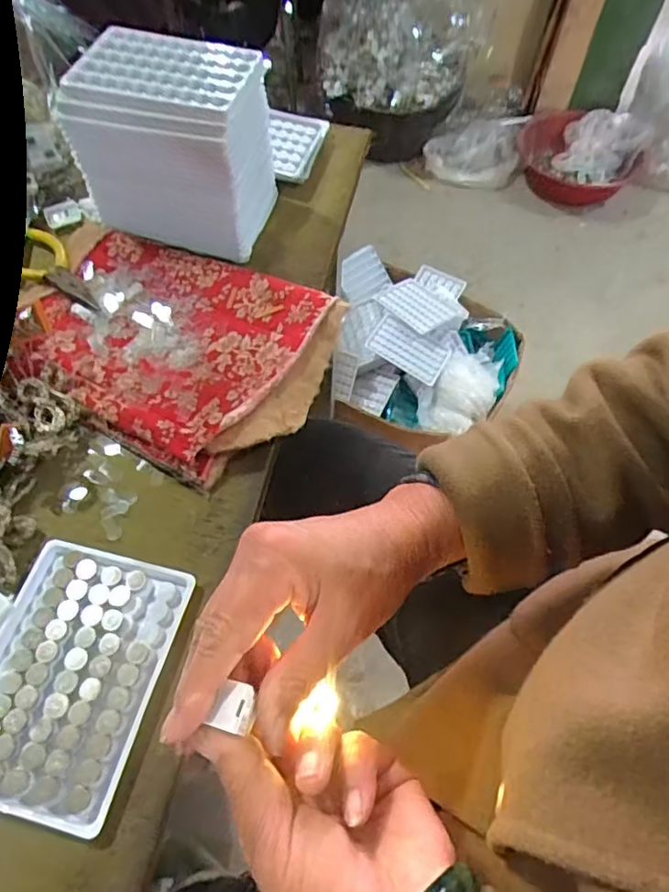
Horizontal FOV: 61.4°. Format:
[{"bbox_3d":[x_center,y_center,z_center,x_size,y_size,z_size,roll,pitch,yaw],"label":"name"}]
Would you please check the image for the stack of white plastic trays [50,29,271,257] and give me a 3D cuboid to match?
[{"bbox_3d":[-0.122,-0.229,0.446,0.131,0.126,0.102,11,59,4],"label":"stack of white plastic trays"}]

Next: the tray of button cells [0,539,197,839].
[{"bbox_3d":[-0.141,0.119,0.298,0.092,0.009,0.127,13,60,5],"label":"tray of button cells"}]

